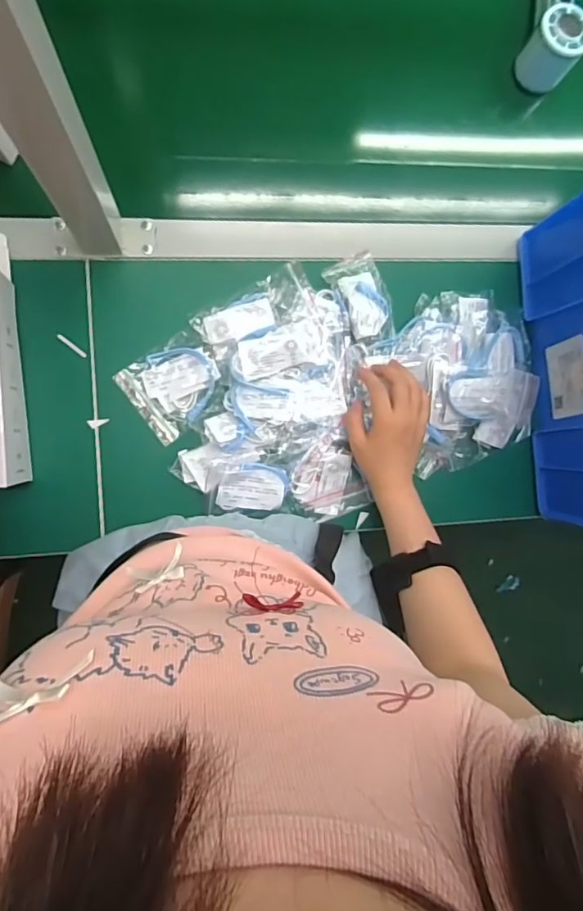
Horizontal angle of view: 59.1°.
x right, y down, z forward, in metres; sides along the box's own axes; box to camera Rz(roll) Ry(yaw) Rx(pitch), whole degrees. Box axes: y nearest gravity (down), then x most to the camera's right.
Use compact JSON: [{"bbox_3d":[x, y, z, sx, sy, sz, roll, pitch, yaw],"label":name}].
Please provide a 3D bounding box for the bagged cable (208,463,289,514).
[{"bbox_3d":[-0.043,0.034,0.536,0.080,0.024,0.049,2,91,-9],"label":"bagged cable"}]

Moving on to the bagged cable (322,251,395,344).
[{"bbox_3d":[0.080,-0.168,0.554,0.061,0.018,0.093,-26,95,-7],"label":"bagged cable"}]

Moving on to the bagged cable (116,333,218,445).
[{"bbox_3d":[-0.121,-0.073,0.534,0.093,0.015,0.083,-38,96,-6],"label":"bagged cable"}]

